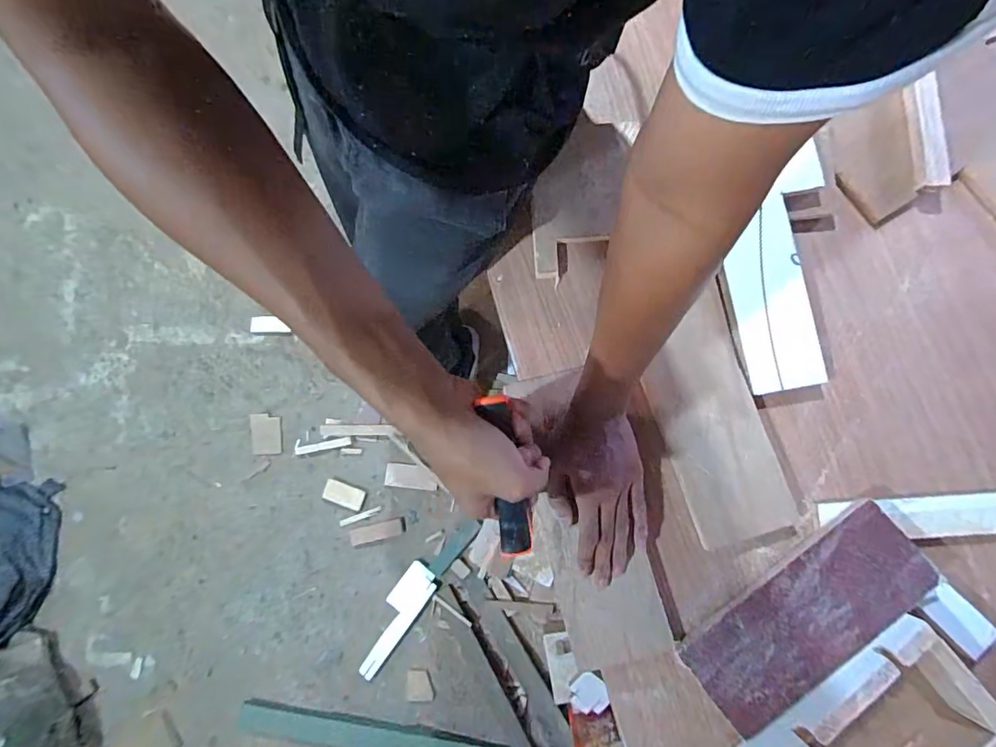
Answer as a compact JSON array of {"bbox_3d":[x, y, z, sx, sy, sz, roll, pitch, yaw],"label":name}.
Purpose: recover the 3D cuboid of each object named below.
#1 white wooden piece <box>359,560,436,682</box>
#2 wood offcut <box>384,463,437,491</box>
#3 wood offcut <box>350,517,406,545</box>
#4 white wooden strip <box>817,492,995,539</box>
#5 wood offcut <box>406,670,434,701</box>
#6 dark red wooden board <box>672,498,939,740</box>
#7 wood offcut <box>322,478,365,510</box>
[{"bbox_3d":[-0.252,0.587,1.179,0.084,0.023,0.274,36,85,8],"label":"white wooden piece"},{"bbox_3d":[-0.221,0.263,1.253,0.130,0.007,0.057,6,81,4],"label":"wood offcut"},{"bbox_3d":[-0.297,0.392,1.219,0.134,0.010,0.041,-14,80,1],"label":"wood offcut"},{"bbox_3d":[0.457,0.143,0.493,0.259,0.016,0.040,-4,81,3],"label":"white wooden strip"},{"bbox_3d":[-0.184,0.738,1.163,0.063,0.009,0.068,1,81,4],"label":"wood offcut"},{"bbox_3d":[0.294,0.231,0.468,0.237,0.008,0.091,-38,72,-1],"label":"dark red wooden board"},{"bbox_3d":[-0.388,0.304,1.233,0.103,0.014,0.054,16,82,6],"label":"wood offcut"}]

